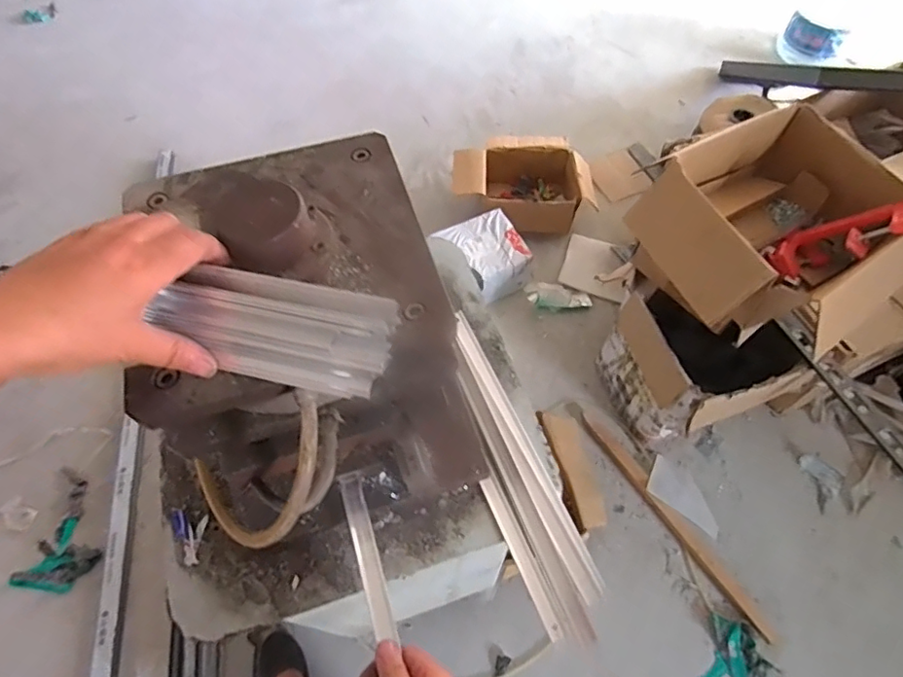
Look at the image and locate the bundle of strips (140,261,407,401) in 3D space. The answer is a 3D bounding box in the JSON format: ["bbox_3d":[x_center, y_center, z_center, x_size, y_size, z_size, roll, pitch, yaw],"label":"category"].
[{"bbox_3d":[-0.111,-0.005,0.354,0.146,0.032,0.067,12,96,9],"label":"bundle of strips"}]

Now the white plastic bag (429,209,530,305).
[{"bbox_3d":[0.112,-0.252,1.728,0.242,0.168,0.245,-35,66,-18],"label":"white plastic bag"}]

